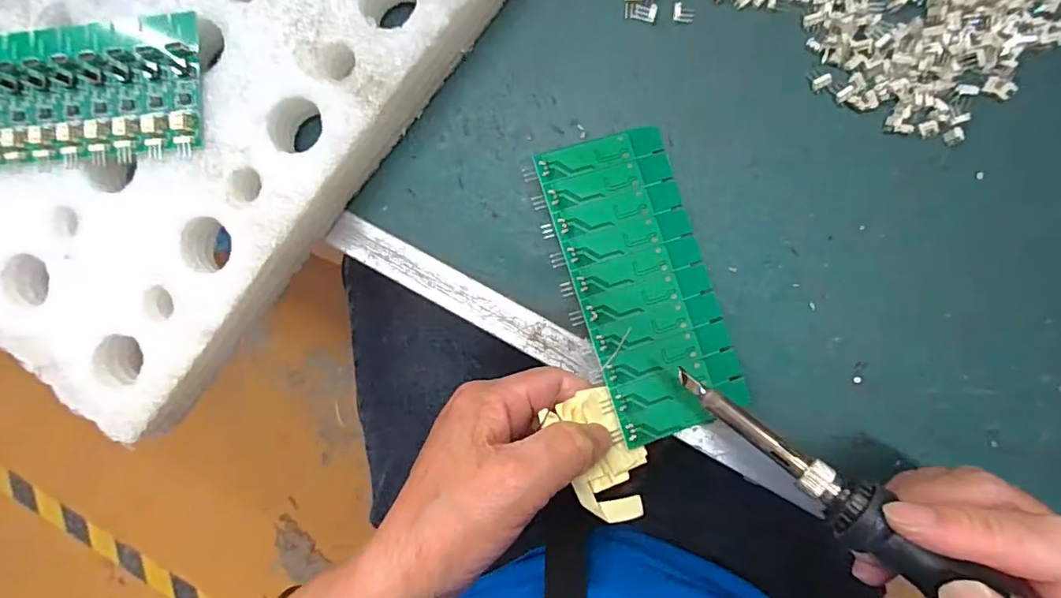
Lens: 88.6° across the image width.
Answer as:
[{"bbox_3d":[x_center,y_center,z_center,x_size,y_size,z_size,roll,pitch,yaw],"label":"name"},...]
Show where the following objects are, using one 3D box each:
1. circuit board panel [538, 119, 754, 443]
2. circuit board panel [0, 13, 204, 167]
[{"bbox_3d":[0.052,-0.008,0.252,0.060,0.013,0.137,-17,86,2],"label":"circuit board panel"},{"bbox_3d":[-0.218,-0.094,0.253,0.135,0.008,0.064,-4,90,6],"label":"circuit board panel"}]

